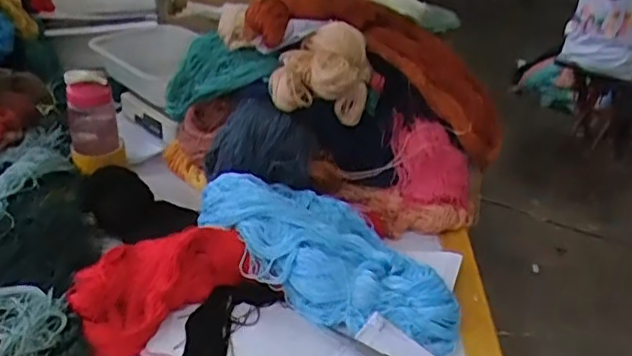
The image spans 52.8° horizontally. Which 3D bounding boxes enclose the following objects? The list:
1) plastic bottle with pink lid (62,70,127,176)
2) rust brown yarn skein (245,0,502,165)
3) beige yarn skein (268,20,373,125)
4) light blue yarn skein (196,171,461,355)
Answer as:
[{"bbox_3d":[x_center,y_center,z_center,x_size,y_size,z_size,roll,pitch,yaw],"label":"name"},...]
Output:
[{"bbox_3d":[-0.353,-0.098,1.006,0.076,0.151,0.071,-9,32,-21],"label":"plastic bottle with pink lid"},{"bbox_3d":[0.125,-0.208,1.101,0.483,0.109,0.217,27,27,-12],"label":"rust brown yarn skein"},{"bbox_3d":[0.010,-0.162,0.997,0.150,0.131,0.123,3,30,1],"label":"beige yarn skein"},{"bbox_3d":[0.019,0.087,0.856,0.389,0.086,0.191,18,33,25],"label":"light blue yarn skein"}]

